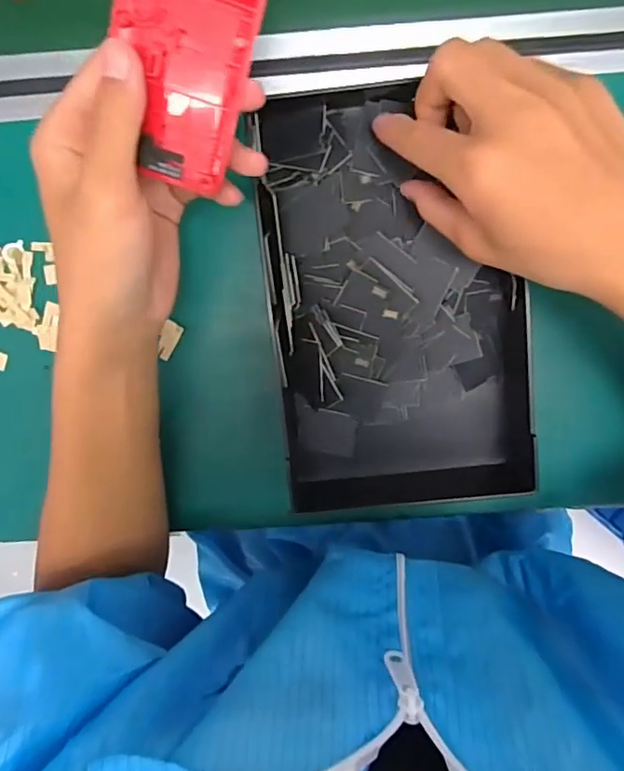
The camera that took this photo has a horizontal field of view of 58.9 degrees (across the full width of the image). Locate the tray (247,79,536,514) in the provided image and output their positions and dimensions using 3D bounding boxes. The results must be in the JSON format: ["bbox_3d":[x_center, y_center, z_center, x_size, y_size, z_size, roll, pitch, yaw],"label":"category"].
[{"bbox_3d":[0.062,-0.039,0.365,0.172,0.045,0.284,-6,112,-2],"label":"tray"}]

